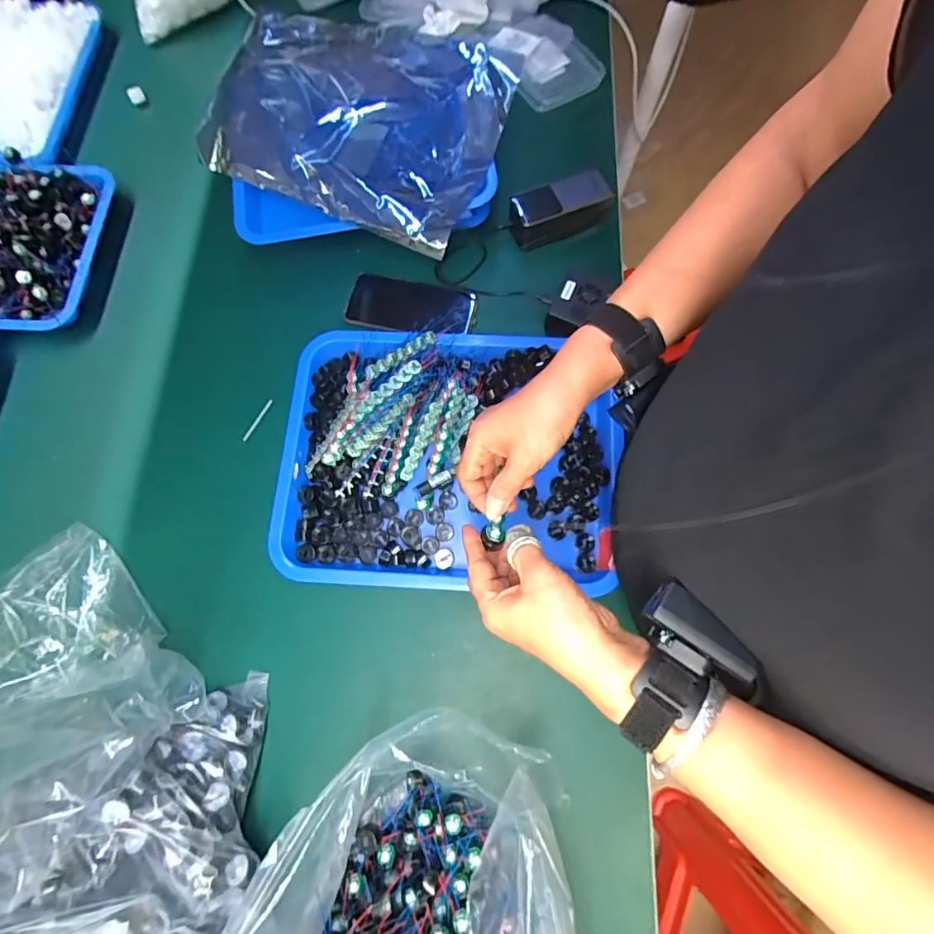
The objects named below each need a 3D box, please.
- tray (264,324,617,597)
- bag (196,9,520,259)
[{"bbox_3d":[-0.030,-0.018,0.547,0.371,0.057,0.297,0,74,1],"label":"tray"},{"bbox_3d":[-0.126,-0.424,0.572,0.321,0.084,0.247,22,75,7],"label":"bag"}]

